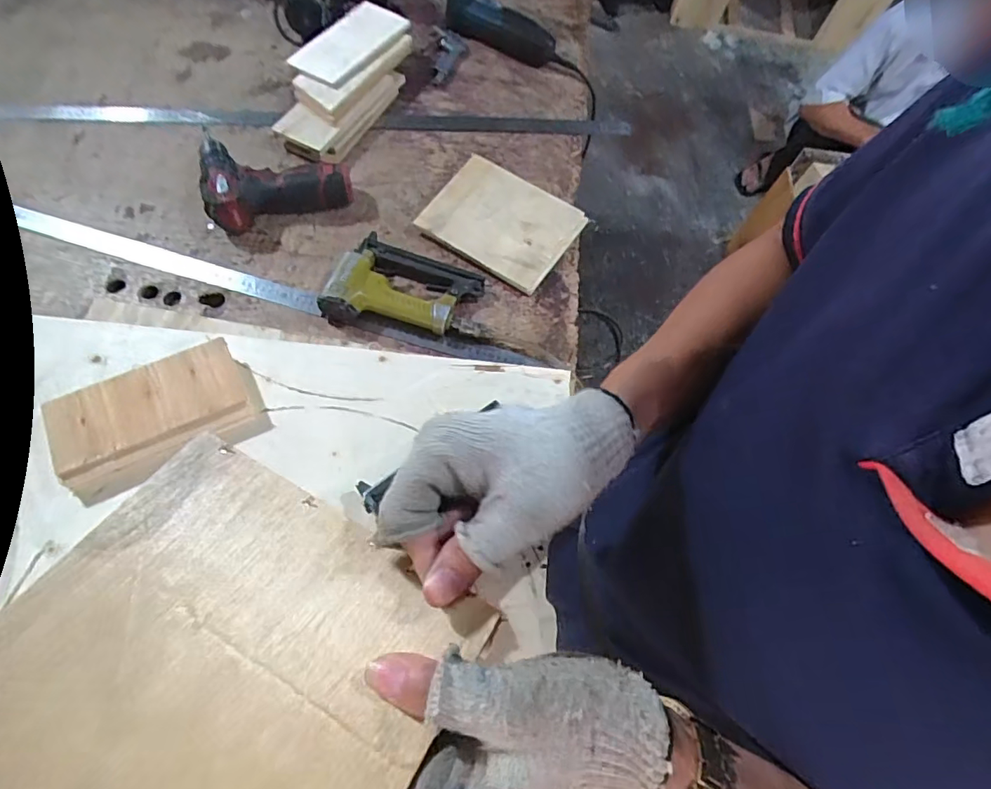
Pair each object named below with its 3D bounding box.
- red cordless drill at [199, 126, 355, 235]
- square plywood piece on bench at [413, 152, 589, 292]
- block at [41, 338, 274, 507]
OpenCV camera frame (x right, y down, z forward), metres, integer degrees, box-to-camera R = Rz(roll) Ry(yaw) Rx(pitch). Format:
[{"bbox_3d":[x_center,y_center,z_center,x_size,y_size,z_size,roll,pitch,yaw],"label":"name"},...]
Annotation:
[{"bbox_3d":[-0.339,-0.341,0.782,0.203,0.057,0.168,-21,71,-13],"label":"red cordless drill"},{"bbox_3d":[0.013,-0.268,0.790,0.208,0.017,0.172,35,73,6],"label":"square plywood piece on bench"},{"bbox_3d":[-0.388,0.024,0.598,0.209,0.037,0.121,-24,71,-14],"label":"block"}]

